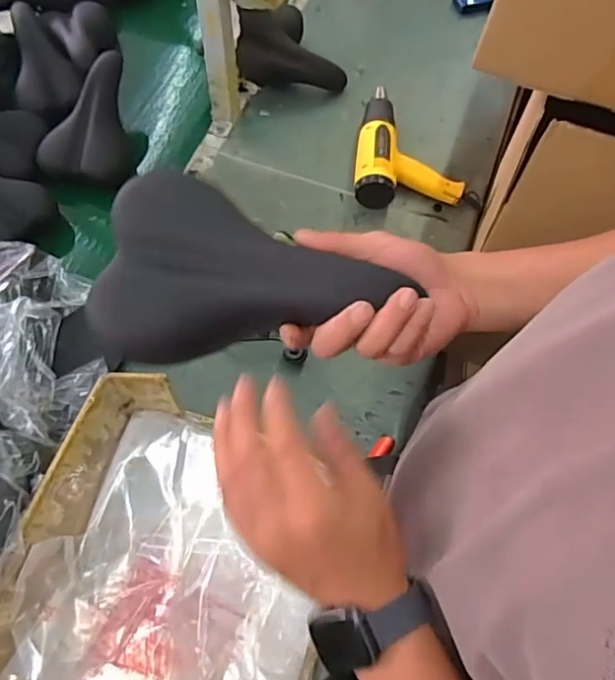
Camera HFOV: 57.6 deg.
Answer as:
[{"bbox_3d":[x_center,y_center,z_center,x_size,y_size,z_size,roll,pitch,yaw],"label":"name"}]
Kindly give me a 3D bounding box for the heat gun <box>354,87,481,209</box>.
[{"bbox_3d":[0.194,-0.360,1.020,0.228,0.065,0.259,0,64,-2],"label":"heat gun"}]

